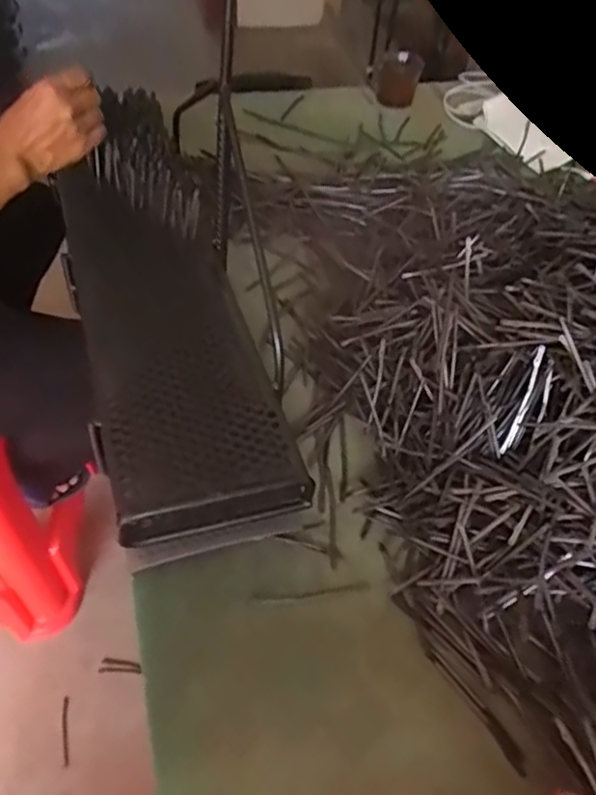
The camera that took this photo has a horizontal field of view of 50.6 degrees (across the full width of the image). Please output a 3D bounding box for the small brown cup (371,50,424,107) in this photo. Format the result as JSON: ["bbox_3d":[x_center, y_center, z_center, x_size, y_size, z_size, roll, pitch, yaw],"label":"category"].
[{"bbox_3d":[0.154,-0.499,0.989,0.074,0.069,0.054,11,51,5],"label":"small brown cup"}]

